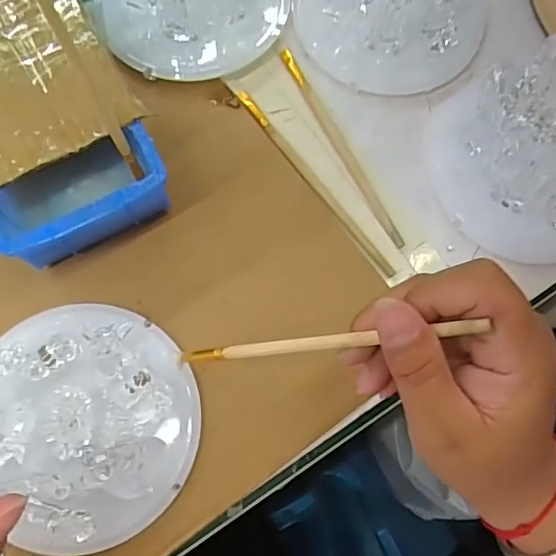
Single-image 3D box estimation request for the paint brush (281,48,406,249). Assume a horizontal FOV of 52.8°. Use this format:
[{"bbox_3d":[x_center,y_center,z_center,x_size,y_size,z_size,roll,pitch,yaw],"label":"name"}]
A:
[{"bbox_3d":[0.042,-0.087,0.365,0.010,0.004,0.154,-26,78,-9],"label":"paint brush"}]

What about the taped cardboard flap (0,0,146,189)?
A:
[{"bbox_3d":[-0.144,-0.114,0.310,0.097,0.006,0.115,-30,78,-9],"label":"taped cardboard flap"}]

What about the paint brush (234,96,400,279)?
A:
[{"bbox_3d":[0.023,-0.063,0.356,0.009,0.005,0.155,-36,79,-11],"label":"paint brush"}]

